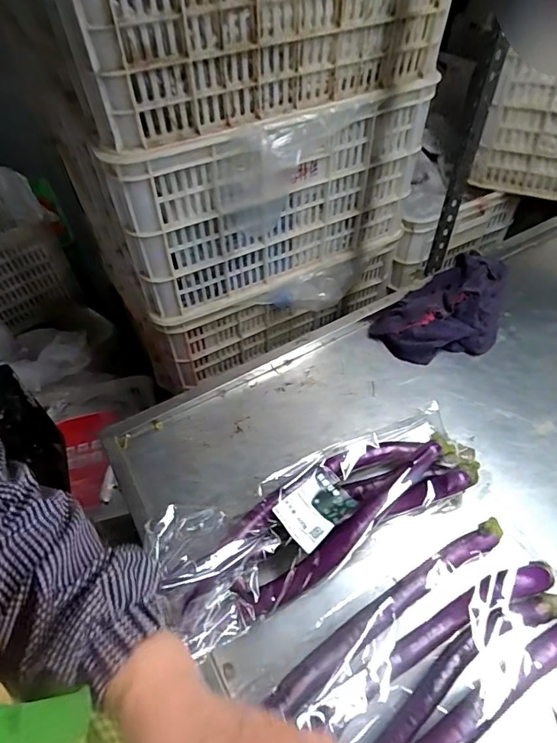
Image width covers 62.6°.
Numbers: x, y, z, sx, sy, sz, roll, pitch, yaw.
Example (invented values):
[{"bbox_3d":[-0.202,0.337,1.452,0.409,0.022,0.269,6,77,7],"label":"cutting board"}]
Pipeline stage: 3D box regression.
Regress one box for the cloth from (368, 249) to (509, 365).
[{"bbox_3d":[0.288,-0.103,0.743,0.269,0.058,0.151,-33,57,-24],"label":"cloth"}]

